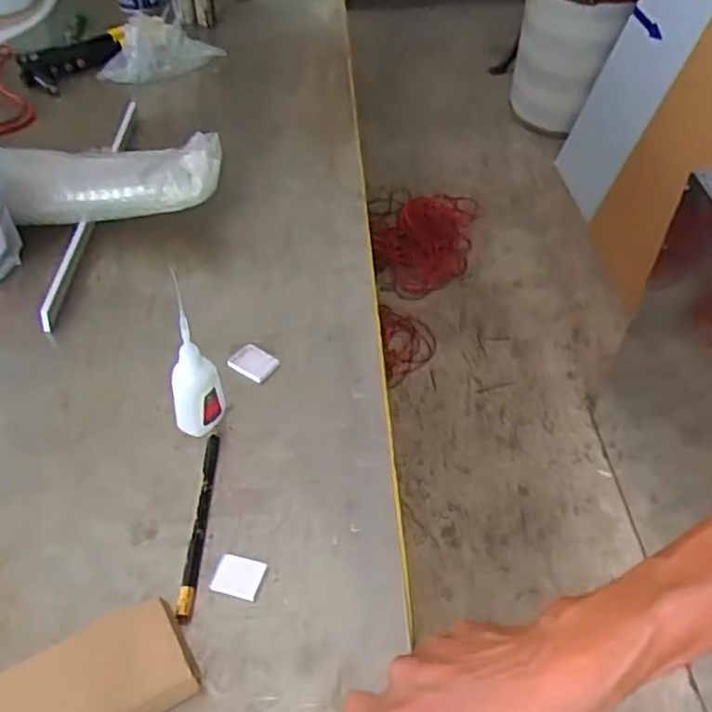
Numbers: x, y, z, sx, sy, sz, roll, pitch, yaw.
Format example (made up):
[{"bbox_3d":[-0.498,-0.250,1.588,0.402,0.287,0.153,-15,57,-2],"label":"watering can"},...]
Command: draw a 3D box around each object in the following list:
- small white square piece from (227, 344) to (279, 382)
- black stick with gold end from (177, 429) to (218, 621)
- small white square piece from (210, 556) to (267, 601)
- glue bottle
[{"bbox_3d":[-0.088,0.004,0.626,0.039,0.010,0.029,29,50,23],"label":"small white square piece"},{"bbox_3d":[-0.110,0.116,0.510,0.010,0.009,0.145,3,45,-2],"label":"black stick with gold end"},{"bbox_3d":[-0.079,0.148,0.488,0.032,0.004,0.026,15,46,10],"label":"small white square piece"},{"bbox_3d":[-0.121,0.005,0.541,0.037,0.131,0.034,-4,46,-8],"label":"glue bottle"}]

